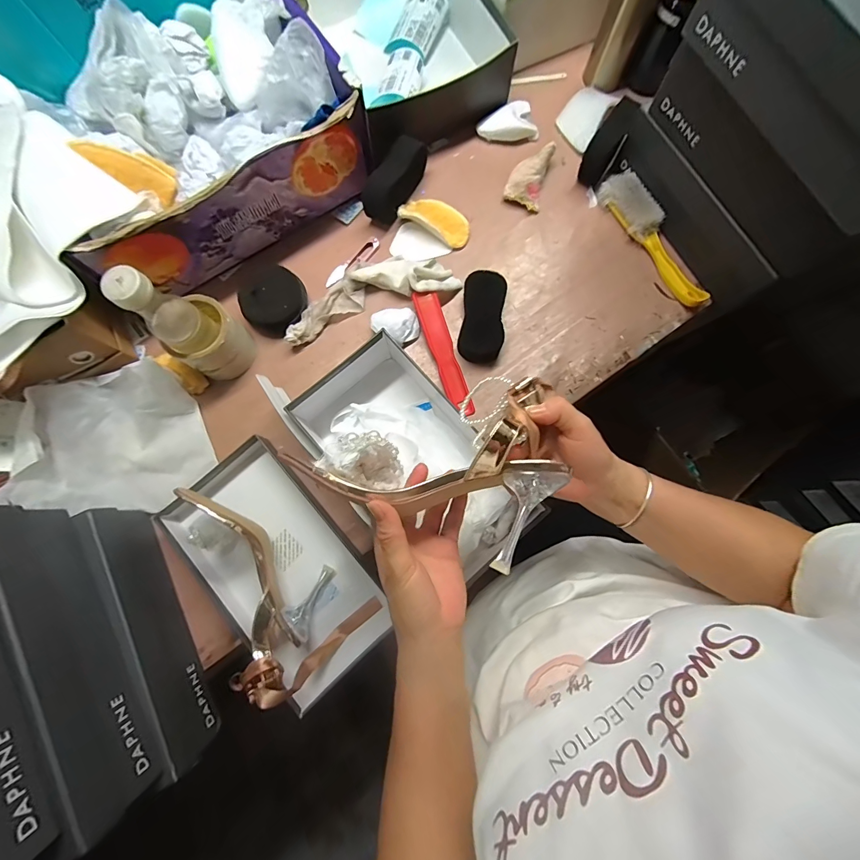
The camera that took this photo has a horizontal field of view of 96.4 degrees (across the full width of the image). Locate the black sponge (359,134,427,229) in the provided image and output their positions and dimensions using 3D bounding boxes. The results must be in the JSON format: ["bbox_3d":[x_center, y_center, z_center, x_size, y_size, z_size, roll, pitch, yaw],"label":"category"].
[{"bbox_3d":[-0.050,-0.370,0.574,0.049,0.061,0.127,36,95,6],"label":"black sponge"}]

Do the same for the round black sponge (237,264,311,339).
[{"bbox_3d":[-0.228,-0.188,0.558,0.088,0.042,0.092,0,80,0],"label":"round black sponge"}]

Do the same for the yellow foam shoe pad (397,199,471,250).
[{"bbox_3d":[0.010,-0.319,0.584,0.109,0.025,0.046,22,80,-11],"label":"yellow foam shoe pad"}]

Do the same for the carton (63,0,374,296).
[{"bbox_3d":[-0.315,-0.399,0.532,0.386,0.148,0.273,-34,82,-6],"label":"carton"}]

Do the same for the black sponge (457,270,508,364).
[{"bbox_3d":[0.077,-0.164,0.559,0.061,0.030,0.127,8,80,1],"label":"black sponge"}]

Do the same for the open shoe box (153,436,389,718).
[{"bbox_3d":[-0.191,0.173,0.499,0.167,0.074,0.308,-42,83,-7],"label":"open shoe box"}]

